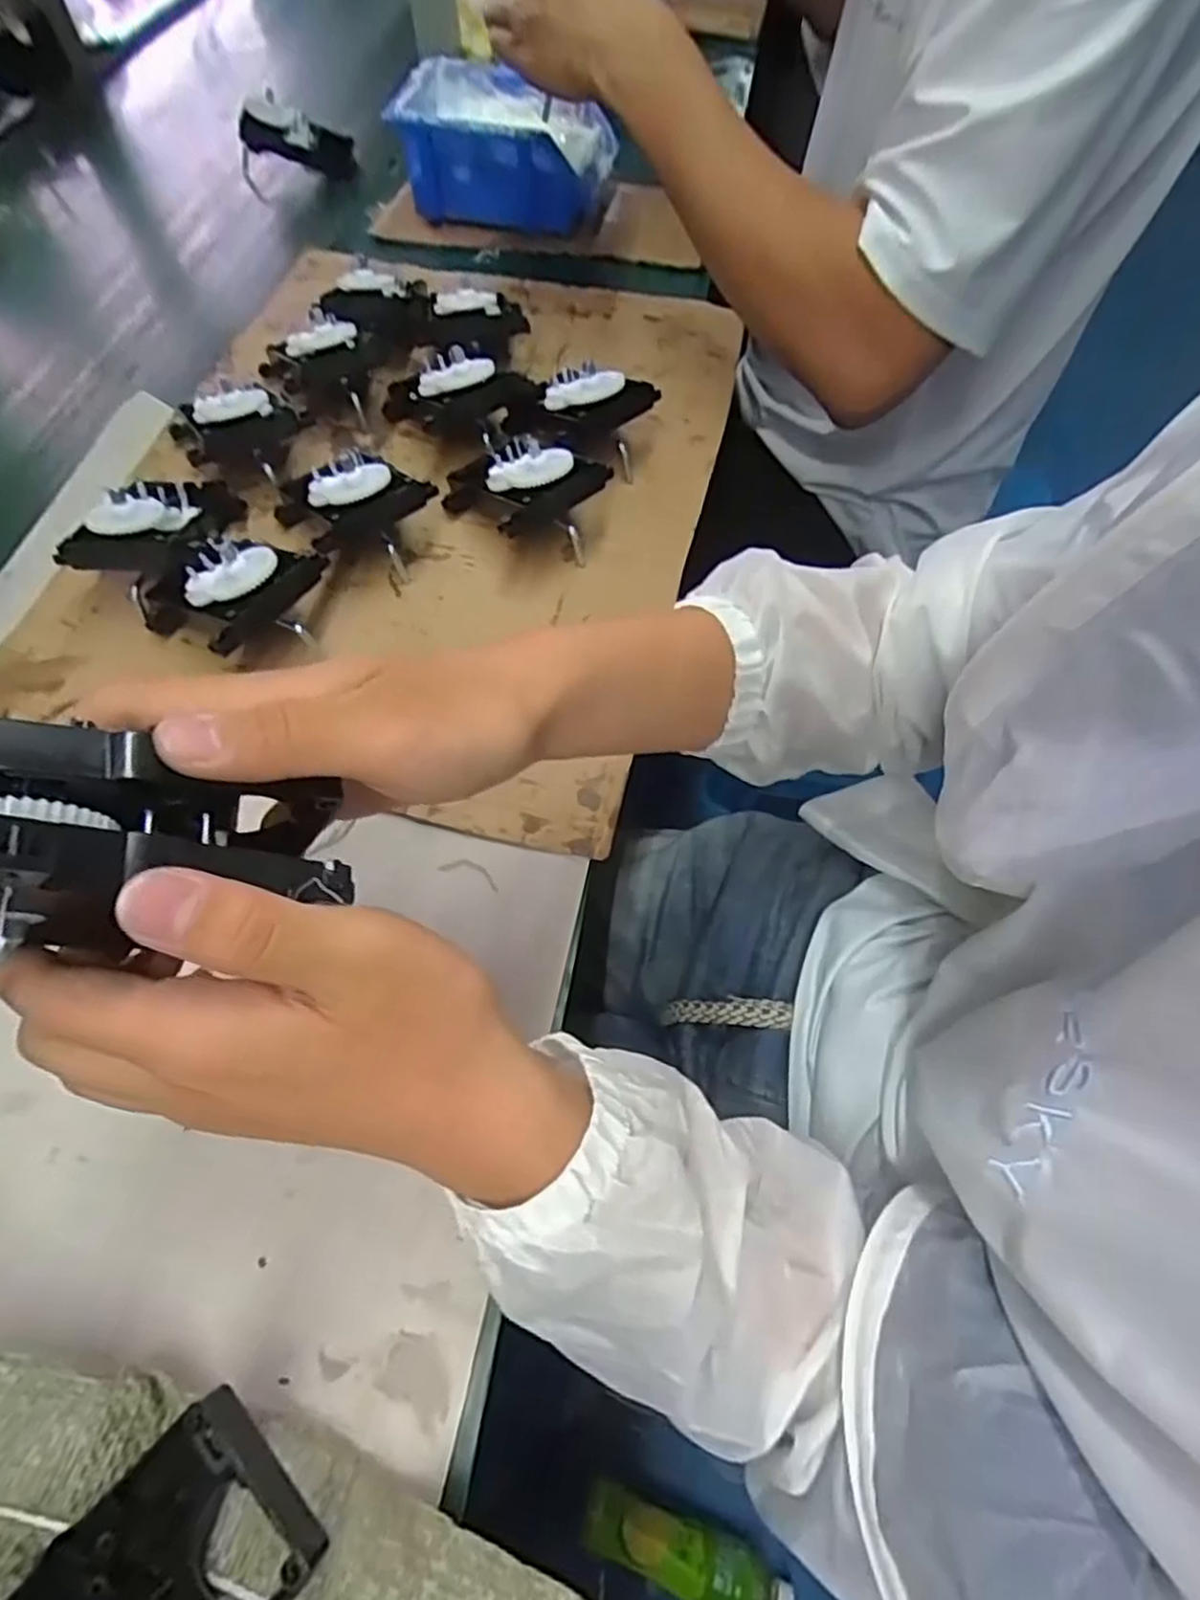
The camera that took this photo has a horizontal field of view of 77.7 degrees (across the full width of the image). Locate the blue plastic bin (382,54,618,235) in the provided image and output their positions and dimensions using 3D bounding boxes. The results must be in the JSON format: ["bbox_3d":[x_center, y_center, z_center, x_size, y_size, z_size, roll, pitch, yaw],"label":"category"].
[{"bbox_3d":[-0.082,-0.575,0.662,0.187,0.073,0.120,17,62,10],"label":"blue plastic bin"}]

